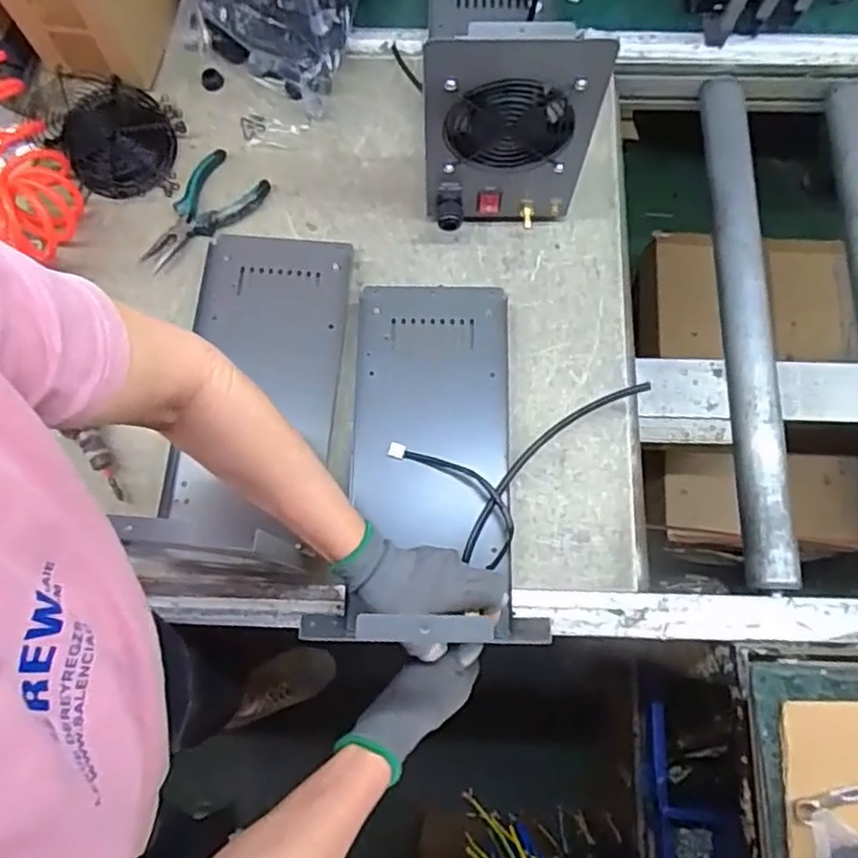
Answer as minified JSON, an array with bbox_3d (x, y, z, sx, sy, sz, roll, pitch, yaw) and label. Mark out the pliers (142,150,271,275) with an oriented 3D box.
[{"bbox_3d":[-0.245,-0.234,0.737,0.075,0.017,0.155,35,78,10],"label":"pliers"}]

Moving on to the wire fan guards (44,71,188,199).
[{"bbox_3d":[-0.353,-0.335,0.755,0.145,0.022,0.152,3,75,2],"label":"wire fan guards"}]

